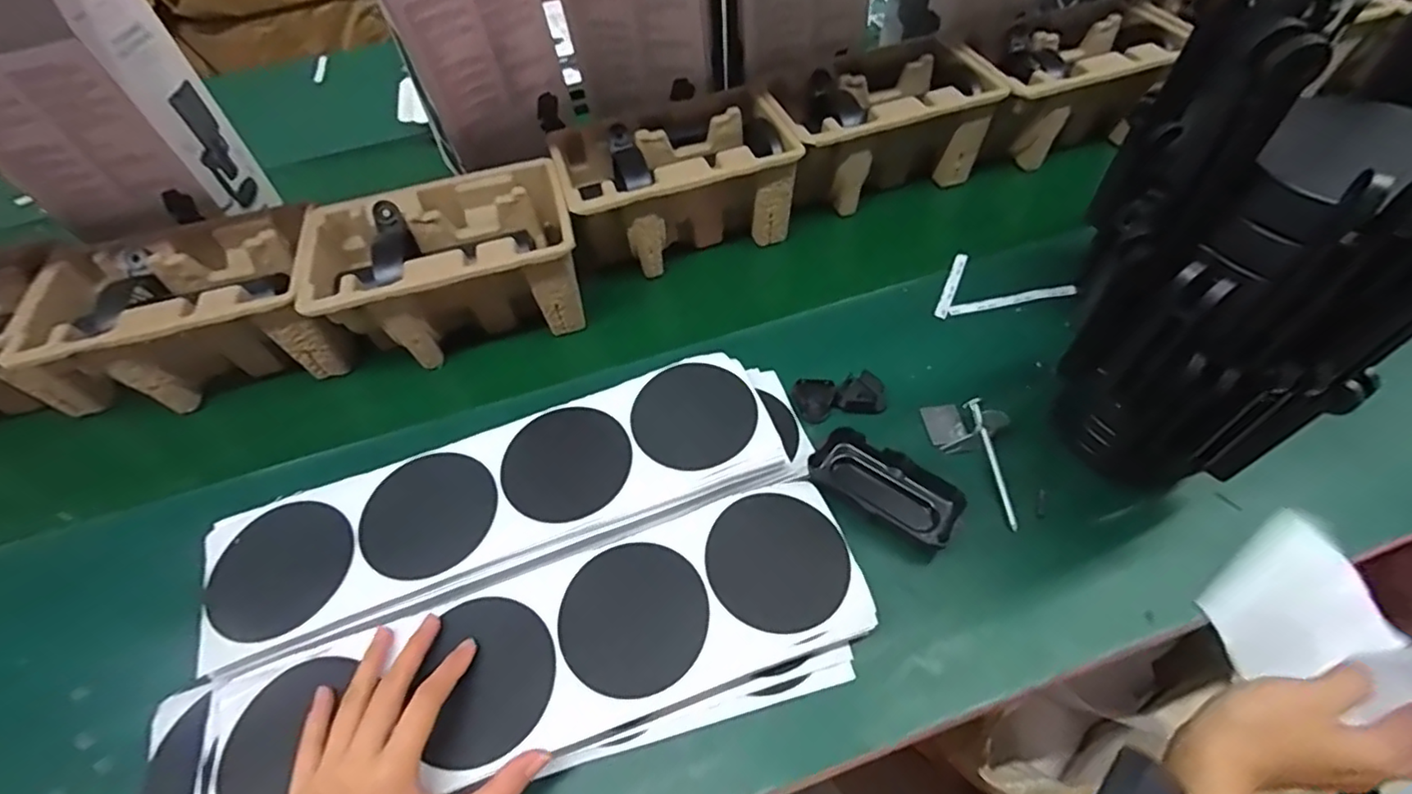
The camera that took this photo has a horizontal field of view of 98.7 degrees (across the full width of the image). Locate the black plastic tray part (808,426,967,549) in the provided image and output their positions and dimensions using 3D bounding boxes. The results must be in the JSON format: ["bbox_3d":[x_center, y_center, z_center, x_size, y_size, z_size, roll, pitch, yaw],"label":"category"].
[{"bbox_3d":[0.132,0.067,0.447,0.107,0.027,0.047,33,60,28],"label":"black plastic tray part"}]

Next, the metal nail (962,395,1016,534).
[{"bbox_3d":[0.216,0.049,0.456,0.010,0.013,0.101,-7,65,0],"label":"metal nail"}]

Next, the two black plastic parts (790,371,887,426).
[{"bbox_3d":[0.110,0.000,0.507,0.074,0.016,0.039,-11,50,-4],"label":"two black plastic parts"}]

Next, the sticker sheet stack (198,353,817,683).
[{"bbox_3d":[-0.133,0.063,0.441,0.424,0.021,0.117,-17,51,-9],"label":"sticker sheet stack"}]

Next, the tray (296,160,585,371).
[{"bbox_3d":[-0.230,-0.114,0.572,0.232,0.112,0.144,-17,51,-8],"label":"tray"}]

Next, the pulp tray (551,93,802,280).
[{"bbox_3d":[-0.031,-0.215,0.629,0.227,0.104,0.144,-17,51,-8],"label":"pulp tray"}]

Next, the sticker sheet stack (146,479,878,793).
[{"bbox_3d":[-0.121,0.175,0.380,0.454,0.043,0.126,-17,65,-7],"label":"sticker sheet stack"}]

